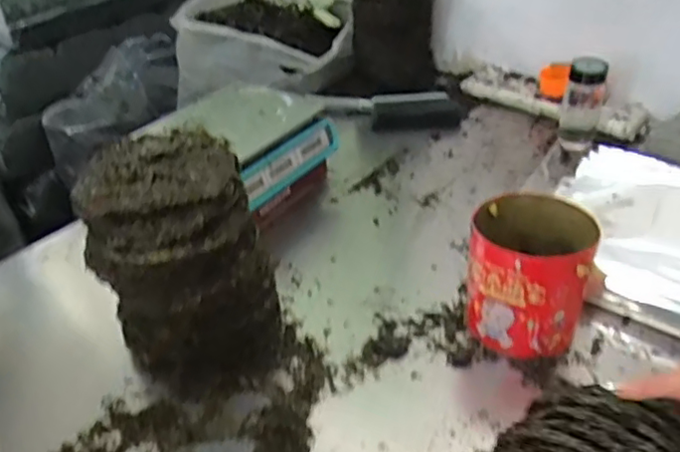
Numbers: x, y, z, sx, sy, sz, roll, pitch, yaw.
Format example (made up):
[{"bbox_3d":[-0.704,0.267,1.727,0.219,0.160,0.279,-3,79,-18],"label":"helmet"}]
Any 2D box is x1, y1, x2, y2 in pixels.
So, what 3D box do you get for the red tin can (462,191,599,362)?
[{"bbox_3d":[0.270,0.067,0.922,0.157,0.192,0.146,-2,36,1],"label":"red tin can"}]

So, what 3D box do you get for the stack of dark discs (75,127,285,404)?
[{"bbox_3d":[-0.202,0.060,0.873,0.238,0.321,0.207,-9,37,-8],"label":"stack of dark discs"}]

